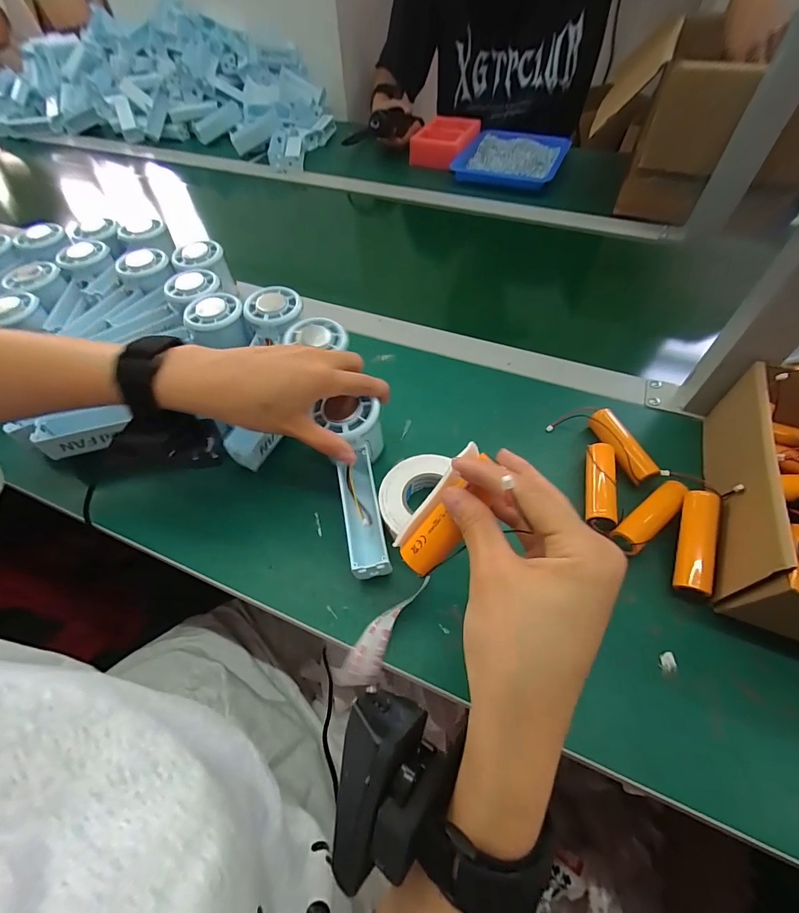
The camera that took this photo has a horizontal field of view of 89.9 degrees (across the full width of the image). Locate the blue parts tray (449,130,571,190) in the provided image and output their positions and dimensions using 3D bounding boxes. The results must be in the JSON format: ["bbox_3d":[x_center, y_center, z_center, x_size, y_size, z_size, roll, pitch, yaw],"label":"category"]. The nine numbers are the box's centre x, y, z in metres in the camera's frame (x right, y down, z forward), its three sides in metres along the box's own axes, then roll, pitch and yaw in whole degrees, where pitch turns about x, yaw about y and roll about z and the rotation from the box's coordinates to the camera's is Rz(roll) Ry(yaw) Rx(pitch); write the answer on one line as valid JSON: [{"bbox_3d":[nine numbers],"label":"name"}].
[{"bbox_3d":[0.201,-0.541,0.728,0.174,0.035,0.210,20,54,12],"label":"blue parts tray"}]

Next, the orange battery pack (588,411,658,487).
[{"bbox_3d":[0.189,-0.008,0.342,0.021,0.023,0.069,-16,55,-14],"label":"orange battery pack"}]

